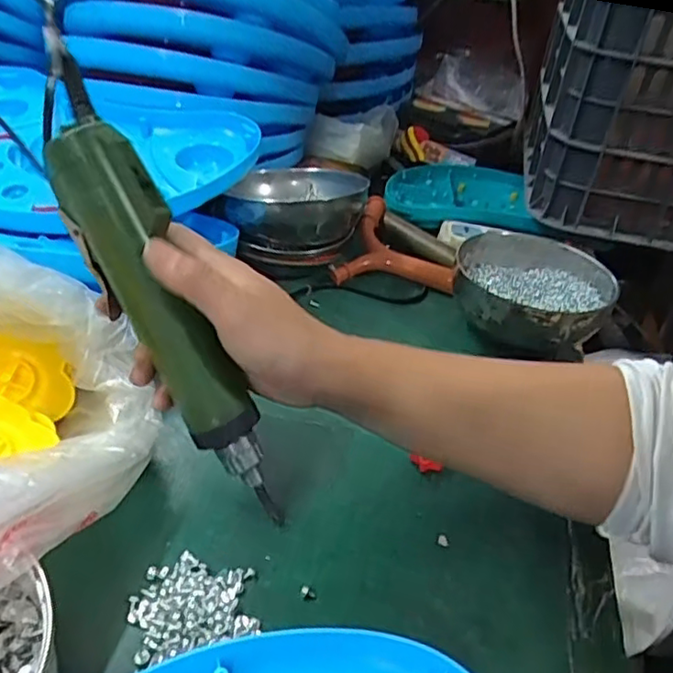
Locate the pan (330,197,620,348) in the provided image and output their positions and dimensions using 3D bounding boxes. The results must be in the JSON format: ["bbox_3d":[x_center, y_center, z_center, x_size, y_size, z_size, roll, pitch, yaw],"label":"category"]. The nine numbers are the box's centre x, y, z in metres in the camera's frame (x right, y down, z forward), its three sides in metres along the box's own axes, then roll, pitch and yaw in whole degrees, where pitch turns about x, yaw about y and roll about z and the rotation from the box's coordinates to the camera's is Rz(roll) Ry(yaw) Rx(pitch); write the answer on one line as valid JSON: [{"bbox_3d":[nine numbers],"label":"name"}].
[{"bbox_3d":[0.127,-0.062,0.592,0.255,0.059,0.150,19,37,16],"label":"pan"}]

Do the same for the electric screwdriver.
[{"bbox_3d":[-0.093,-0.013,0.344,0.044,0.264,0.032,-13,17,42],"label":"electric screwdriver"}]

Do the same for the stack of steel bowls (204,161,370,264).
[{"bbox_3d":[-0.037,-0.124,0.617,0.115,0.058,0.149,32,42,31],"label":"stack of steel bowls"}]

